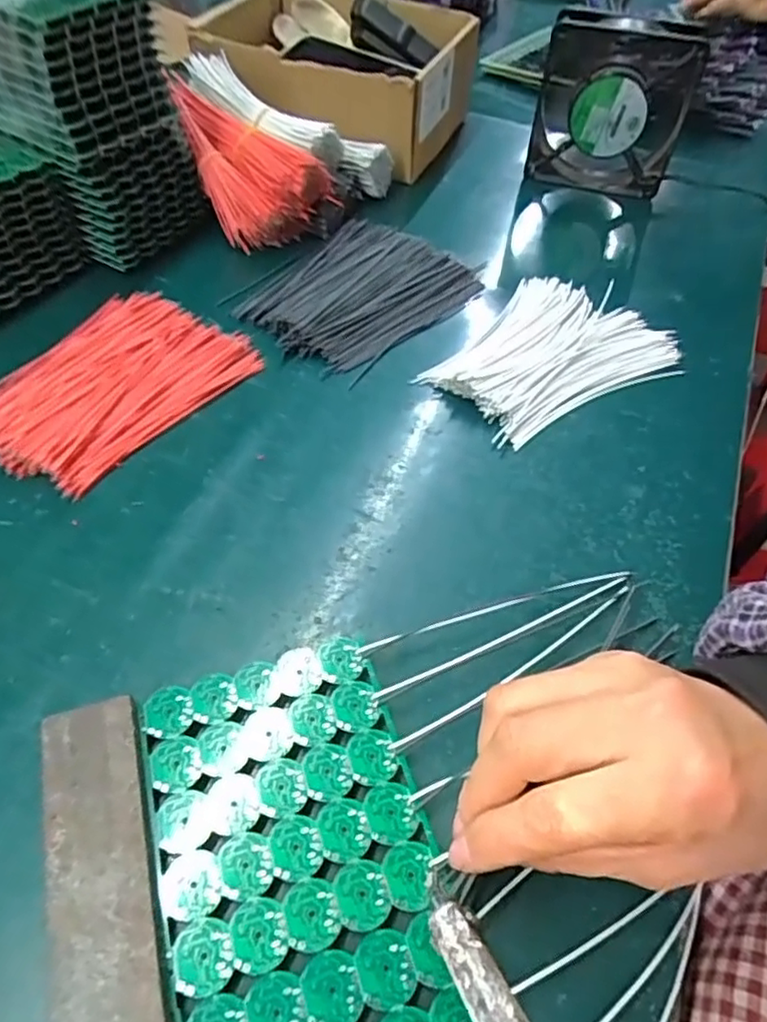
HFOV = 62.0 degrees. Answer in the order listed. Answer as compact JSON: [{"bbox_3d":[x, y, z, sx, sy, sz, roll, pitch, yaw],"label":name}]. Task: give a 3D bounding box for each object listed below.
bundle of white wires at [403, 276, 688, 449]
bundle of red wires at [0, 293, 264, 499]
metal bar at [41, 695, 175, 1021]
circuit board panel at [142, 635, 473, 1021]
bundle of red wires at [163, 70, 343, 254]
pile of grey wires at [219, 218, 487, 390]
[{"bbox_3d":[0.110,-0.101,0.416,0.121,0.017,0.152,35,58,22],"label":"bundle of white wires"},{"bbox_3d":[-0.166,-0.082,0.389,0.109,0.015,0.157,32,57,20],"label":"bundle of red wires"},{"bbox_3d":[-0.085,0.156,0.202,0.034,0.016,0.196,-14,54,-14],"label":"metal bar"},{"bbox_3d":[-0.021,0.147,0.214,0.092,0.004,0.212,-14,53,-14],"label":"circuit board panel"},{"bbox_3d":[-0.105,-0.275,0.501,0.084,0.063,0.144,-21,56,-19],"label":"bundle of red wires"},{"bbox_3d":[-0.019,-0.163,0.462,0.129,0.010,0.160,35,58,22],"label":"pile of grey wires"}]

